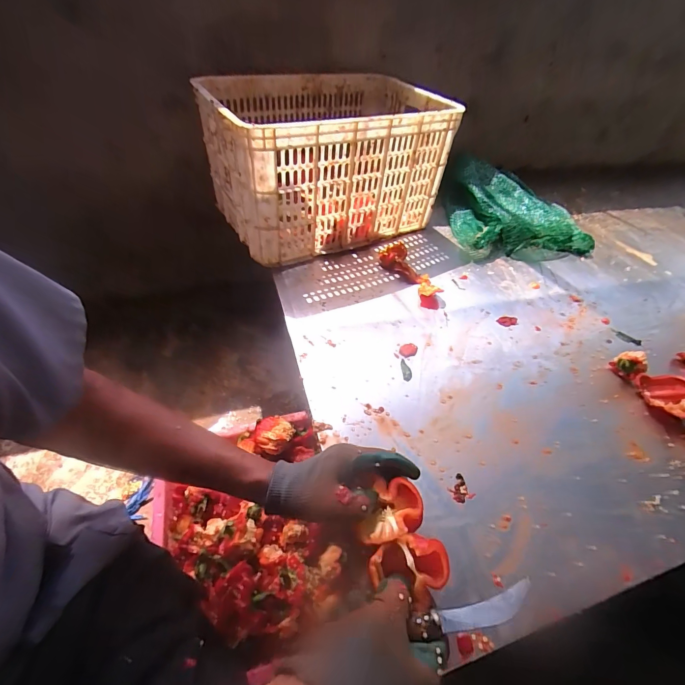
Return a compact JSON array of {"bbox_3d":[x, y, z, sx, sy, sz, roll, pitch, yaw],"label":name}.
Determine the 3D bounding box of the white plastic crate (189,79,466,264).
[{"bbox_3d":[-0.042,-0.453,0.885,0.533,0.293,0.383,-21,52,-24],"label":"white plastic crate"}]

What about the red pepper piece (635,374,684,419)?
[{"bbox_3d":[0.563,0.090,0.597,0.077,0.048,0.095,-8,48,-13],"label":"red pepper piece"}]

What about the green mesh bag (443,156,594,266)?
[{"bbox_3d":[0.476,-0.361,0.956,0.334,0.135,0.287,-2,47,-7],"label":"green mesh bag"}]

